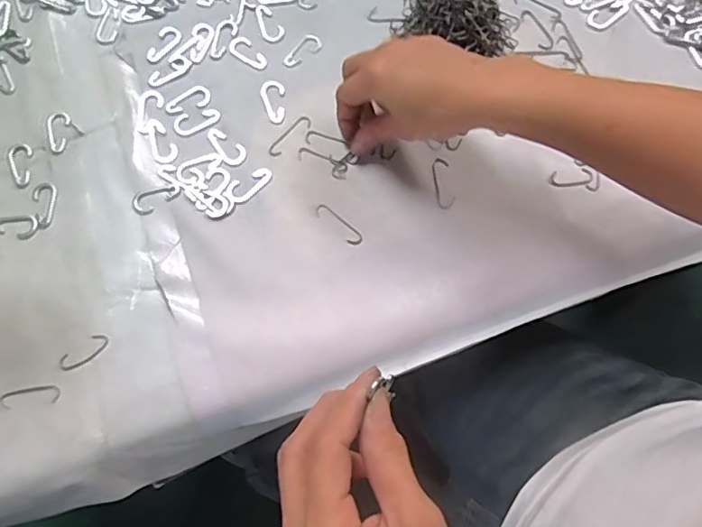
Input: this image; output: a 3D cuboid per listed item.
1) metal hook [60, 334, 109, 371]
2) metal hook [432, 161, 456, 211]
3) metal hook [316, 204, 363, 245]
[{"bbox_3d":[-0.188,0.063,0.392,0.037,0.004,0.015,-35,76,-9],"label":"metal hook"},{"bbox_3d":[0.071,-0.062,0.427,0.014,0.004,0.041,-8,73,-2],"label":"metal hook"},{"bbox_3d":[-0.009,-0.030,0.419,0.043,0.004,0.012,41,78,12],"label":"metal hook"}]

